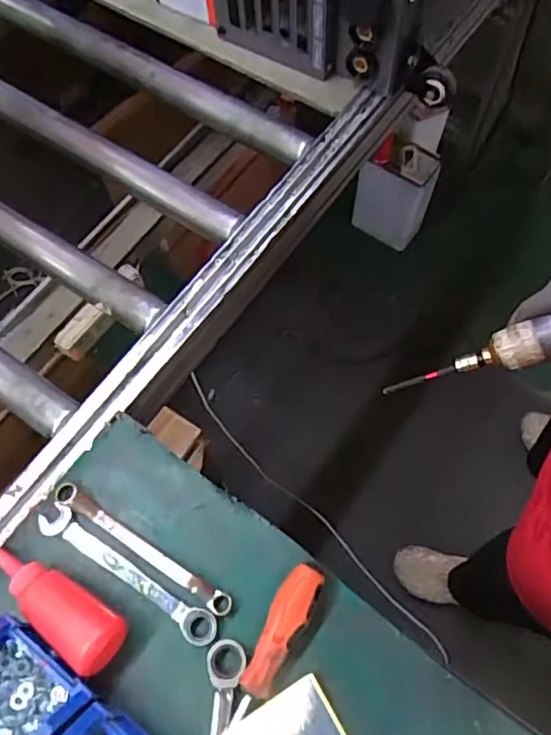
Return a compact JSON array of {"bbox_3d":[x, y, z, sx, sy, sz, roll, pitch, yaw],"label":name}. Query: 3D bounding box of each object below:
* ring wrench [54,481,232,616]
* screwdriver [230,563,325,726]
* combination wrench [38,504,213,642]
[{"bbox_3d":[-0.119,0.159,0.512,0.189,0.010,0.018,30,71,13],"label":"ring wrench"},{"bbox_3d":[-0.023,0.264,0.452,0.028,0.027,0.228,24,70,11],"label":"screwdriver"},{"bbox_3d":[-0.130,0.179,0.504,0.184,0.007,0.028,30,71,14],"label":"combination wrench"}]

